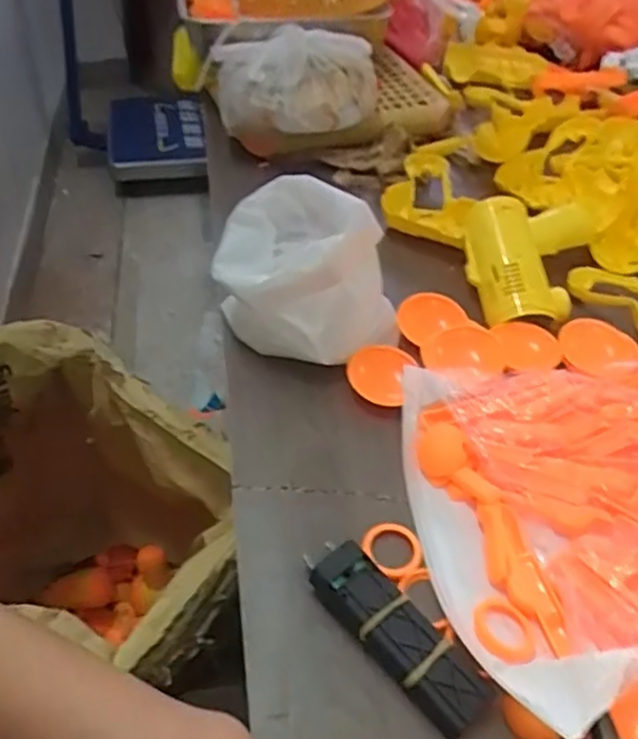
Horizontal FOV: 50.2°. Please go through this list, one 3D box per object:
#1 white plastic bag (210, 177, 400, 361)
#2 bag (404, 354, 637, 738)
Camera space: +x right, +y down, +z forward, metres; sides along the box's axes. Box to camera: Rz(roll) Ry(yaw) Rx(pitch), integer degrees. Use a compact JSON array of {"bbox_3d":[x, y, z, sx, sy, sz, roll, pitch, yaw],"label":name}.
[{"bbox_3d":[-0.011,-0.076,0.512,0.129,0.096,0.123,-6,47,-11],"label":"white plastic bag"},{"bbox_3d":[0.223,0.079,0.414,0.314,0.072,0.236,-3,46,-7],"label":"bag"}]

